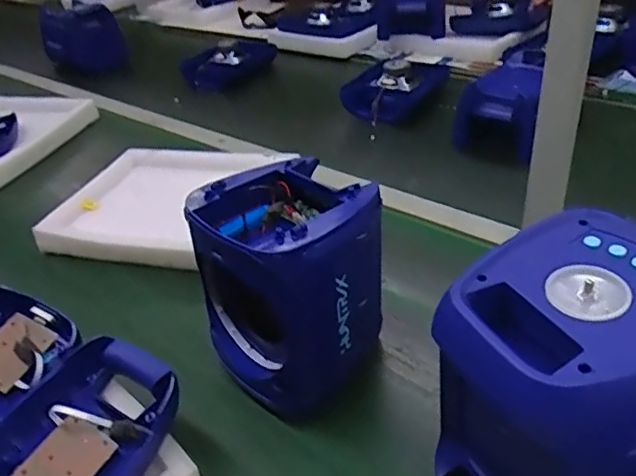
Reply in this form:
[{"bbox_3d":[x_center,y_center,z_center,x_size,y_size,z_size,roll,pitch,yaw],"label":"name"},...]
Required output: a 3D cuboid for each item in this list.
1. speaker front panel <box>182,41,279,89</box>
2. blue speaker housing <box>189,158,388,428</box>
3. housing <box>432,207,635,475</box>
[{"bbox_3d":[-0.232,-0.477,1.568,0.264,0.084,0.084,-23,37,-30],"label":"speaker front panel"},{"bbox_3d":[-0.031,0.049,0.627,0.162,0.210,0.169,-28,40,-35],"label":"blue speaker housing"},{"bbox_3d":[0.186,0.127,0.434,0.155,0.232,0.155,-14,33,-19],"label":"housing"}]

